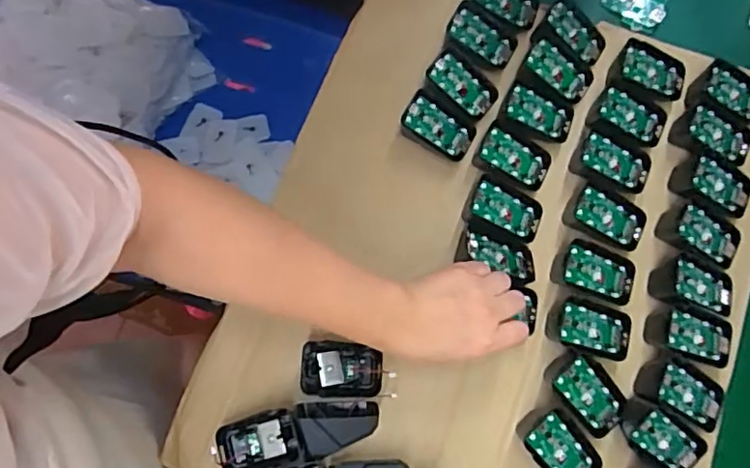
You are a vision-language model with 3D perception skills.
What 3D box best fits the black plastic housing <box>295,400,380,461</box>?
[{"bbox_3d":[-0.031,0.160,0.483,0.067,0.030,0.043,-2,76,-2],"label":"black plastic housing"}]

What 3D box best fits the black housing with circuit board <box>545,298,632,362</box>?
[{"bbox_3d":[0.186,0.083,0.513,0.072,0.029,0.044,13,76,2],"label":"black housing with circuit board"}]

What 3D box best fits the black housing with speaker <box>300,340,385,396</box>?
[{"bbox_3d":[-0.028,0.117,0.507,0.068,0.029,0.043,4,76,0],"label":"black housing with speaker"}]

